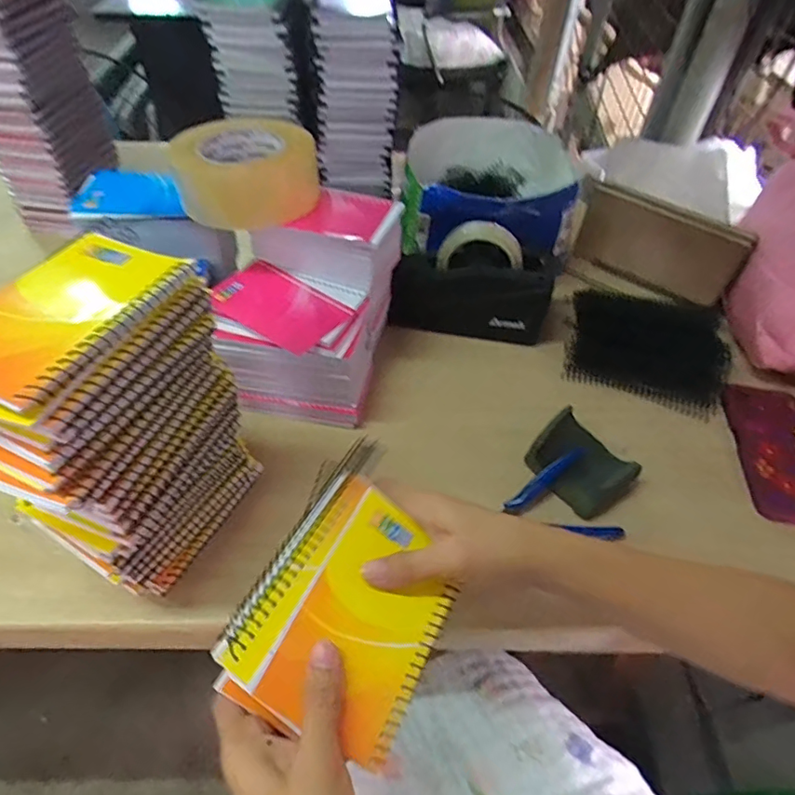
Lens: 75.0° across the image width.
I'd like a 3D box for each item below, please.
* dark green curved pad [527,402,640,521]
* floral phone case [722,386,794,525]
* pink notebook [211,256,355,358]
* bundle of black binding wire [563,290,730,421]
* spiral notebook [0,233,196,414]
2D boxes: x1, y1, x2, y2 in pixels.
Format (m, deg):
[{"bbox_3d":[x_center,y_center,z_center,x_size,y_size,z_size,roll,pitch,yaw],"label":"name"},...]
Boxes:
[{"bbox_3d":[0.173,0.063,0.494,0.076,0.027,0.089,-36,61,-28],"label":"dark green curved pad"},{"bbox_3d":[0.393,0.052,0.529,0.083,0.008,0.170,10,50,5],"label":"floral phone case"},{"bbox_3d":[-0.114,-0.088,0.486,0.123,0.007,0.080,32,56,21],"label":"pink notebook"},{"bbox_3d":[0.297,-0.073,0.616,0.174,0.023,0.174,19,52,12],"label":"bundle of black binding wire"},{"bbox_3d":[-0.183,-0.050,0.287,0.084,0.011,0.130,20,52,13],"label":"spiral notebook"}]

